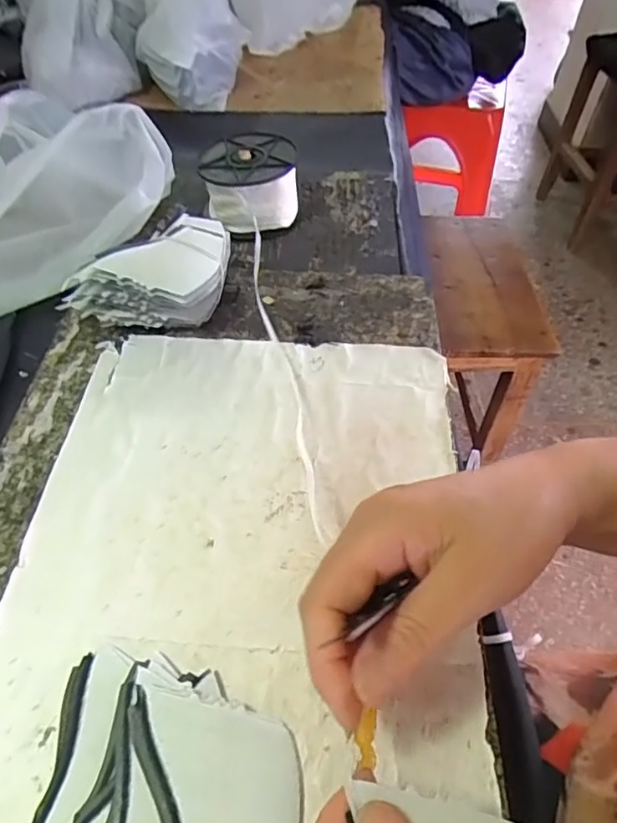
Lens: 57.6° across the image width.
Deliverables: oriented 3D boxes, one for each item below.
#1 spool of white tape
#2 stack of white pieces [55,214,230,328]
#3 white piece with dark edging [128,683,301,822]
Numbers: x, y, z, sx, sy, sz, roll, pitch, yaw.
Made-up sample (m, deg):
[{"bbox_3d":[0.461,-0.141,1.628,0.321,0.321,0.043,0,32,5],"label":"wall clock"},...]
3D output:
[{"bbox_3d":[-0.055,-0.211,0.528,0.085,0.061,0.091,0,50,0],"label":"spool of white tape"},{"bbox_3d":[-0.121,-0.109,0.442,0.112,0.061,0.088,7,50,6],"label":"stack of white pieces"},{"bbox_3d":[-0.044,0.165,0.236,0.079,0.008,0.078,17,50,-8],"label":"white piece with dark edging"}]

